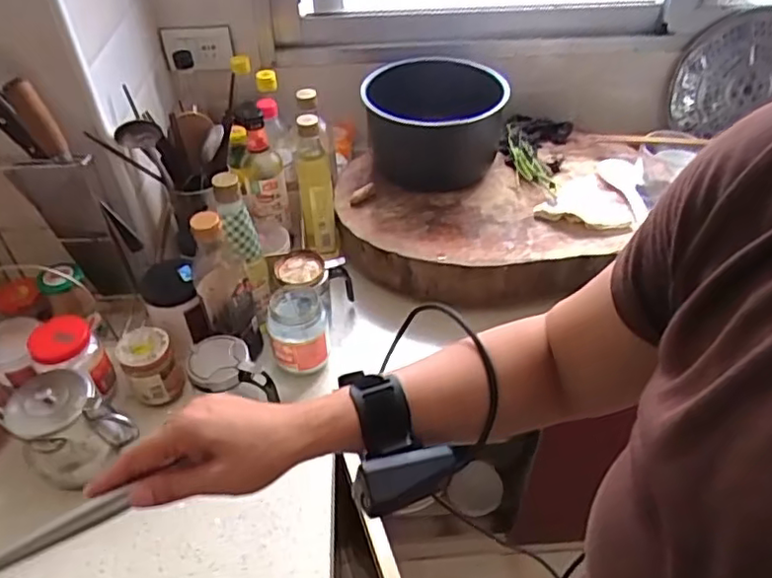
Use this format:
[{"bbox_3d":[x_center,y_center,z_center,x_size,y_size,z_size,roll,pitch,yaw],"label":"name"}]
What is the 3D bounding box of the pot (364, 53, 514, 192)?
[{"bbox_3d":[0.083,-0.286,1.042,0.223,0.135,0.240,0,42,0],"label":"pot"}]

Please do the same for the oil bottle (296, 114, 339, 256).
[{"bbox_3d":[-0.110,-0.162,0.976,0.052,0.240,0.055,-6,43,-6],"label":"oil bottle"}]

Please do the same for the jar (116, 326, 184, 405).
[{"bbox_3d":[-0.311,0.102,0.816,0.063,0.084,0.060,0,42,0],"label":"jar"}]

